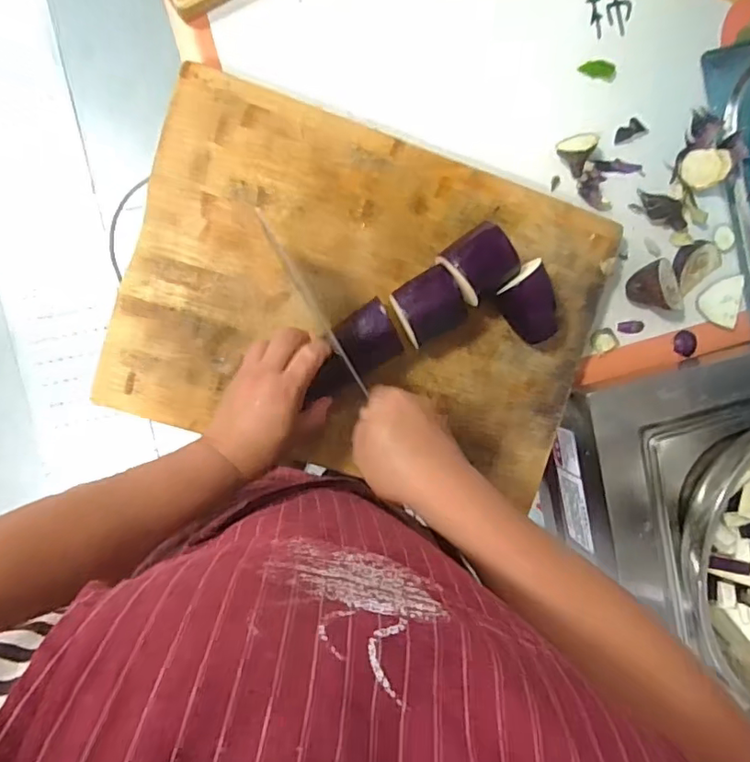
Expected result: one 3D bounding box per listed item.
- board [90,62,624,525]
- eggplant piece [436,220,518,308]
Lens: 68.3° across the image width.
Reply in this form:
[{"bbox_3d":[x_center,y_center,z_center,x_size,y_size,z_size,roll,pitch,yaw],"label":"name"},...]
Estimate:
[{"bbox_3d":[-0.004,-0.069,0.533,0.445,0.037,0.314,17,93,-8],"label":"board"},{"bbox_3d":[0.092,-0.105,0.509,0.058,0.051,0.056,-36,98,-2],"label":"eggplant piece"}]

